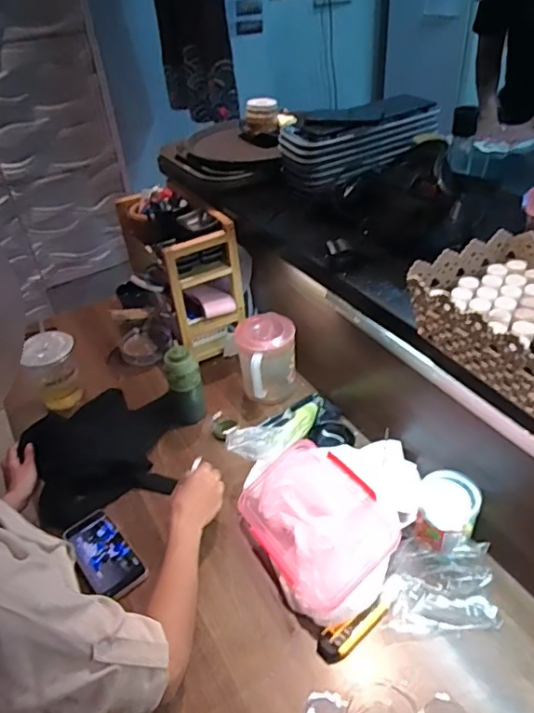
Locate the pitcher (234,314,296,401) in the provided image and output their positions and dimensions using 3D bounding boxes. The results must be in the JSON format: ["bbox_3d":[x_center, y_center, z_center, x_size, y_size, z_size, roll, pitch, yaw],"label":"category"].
[{"bbox_3d":[0.001,0.007,1.098,0.116,0.142,0.131,-8,38,-4],"label":"pitcher"}]

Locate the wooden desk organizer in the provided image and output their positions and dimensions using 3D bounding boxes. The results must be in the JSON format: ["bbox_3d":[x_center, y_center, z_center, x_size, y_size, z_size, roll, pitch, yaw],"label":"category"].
[{"bbox_3d":[-0.204,-0.220,1.271,0.152,0.289,0.363,-22,42,-21],"label":"wooden desk organizer"}]

